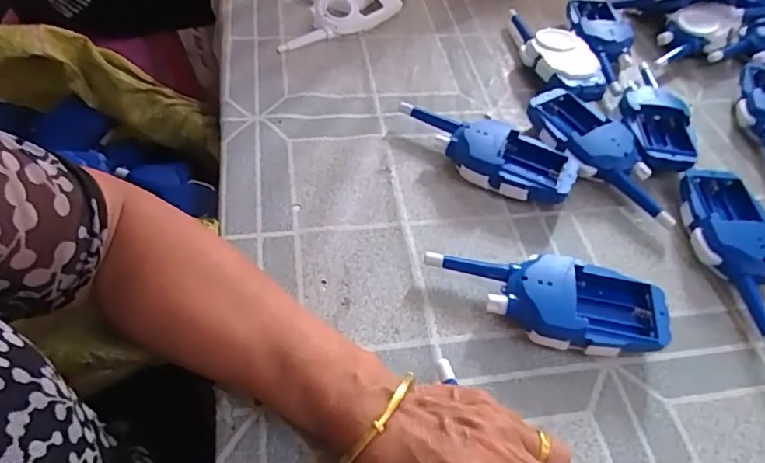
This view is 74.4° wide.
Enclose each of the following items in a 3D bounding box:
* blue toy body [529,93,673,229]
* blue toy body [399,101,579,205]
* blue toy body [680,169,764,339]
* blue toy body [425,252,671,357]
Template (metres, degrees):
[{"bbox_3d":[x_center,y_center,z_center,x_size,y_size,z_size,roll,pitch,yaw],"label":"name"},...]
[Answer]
[{"bbox_3d":[0.198,-0.069,0.459,0.065,0.034,0.166,-22,58,-18],"label":"blue toy body"},{"bbox_3d":[0.088,-0.072,0.453,0.166,0.036,0.063,19,55,10],"label":"blue toy body"},{"bbox_3d":[0.279,0.017,0.395,0.057,0.038,0.159,7,54,1],"label":"blue toy body"},{"bbox_3d":[0.111,0.048,0.351,0.158,0.032,0.057,11,54,5],"label":"blue toy body"}]

